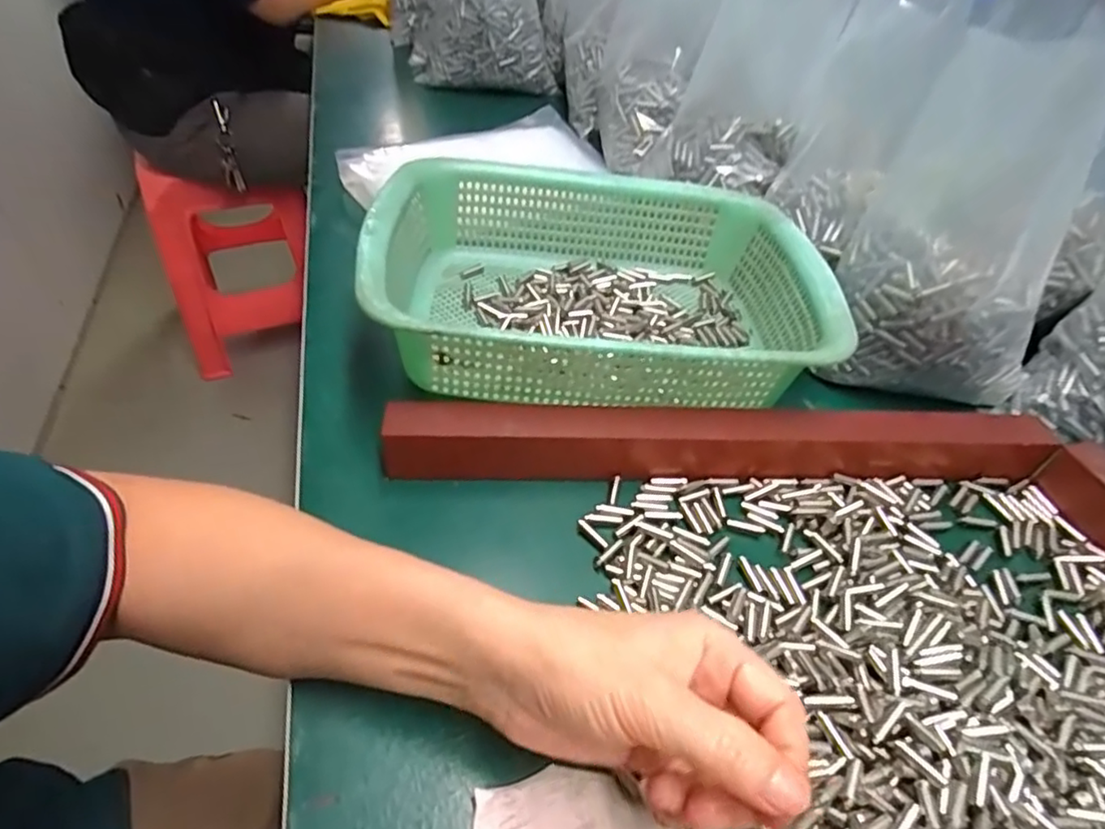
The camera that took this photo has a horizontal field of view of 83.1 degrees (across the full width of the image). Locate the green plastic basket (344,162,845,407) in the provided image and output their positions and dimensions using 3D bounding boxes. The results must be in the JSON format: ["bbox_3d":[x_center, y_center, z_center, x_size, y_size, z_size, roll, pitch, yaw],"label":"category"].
[{"bbox_3d":[0.030,-0.089,0.430,0.286,0.084,0.215,0,45,-6],"label":"green plastic basket"}]

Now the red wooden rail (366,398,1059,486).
[{"bbox_3d":[0.105,0.015,0.369,0.393,0.040,0.028,0,45,-5],"label":"red wooden rail"}]

